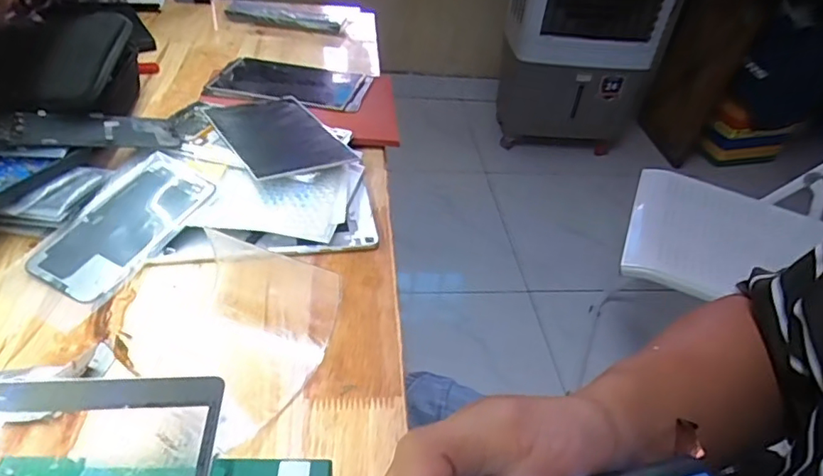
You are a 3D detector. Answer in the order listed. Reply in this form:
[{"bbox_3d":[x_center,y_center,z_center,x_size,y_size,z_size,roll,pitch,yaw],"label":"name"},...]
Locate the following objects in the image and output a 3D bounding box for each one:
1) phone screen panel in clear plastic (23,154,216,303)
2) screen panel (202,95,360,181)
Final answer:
[{"bbox_3d":[-0.258,-0.013,0.508,0.075,0.013,0.160,31,54,5],"label":"phone screen panel in clear plastic"},{"bbox_3d":[-0.153,-0.119,0.645,0.122,0.013,0.191,-21,46,-29],"label":"screen panel"}]

